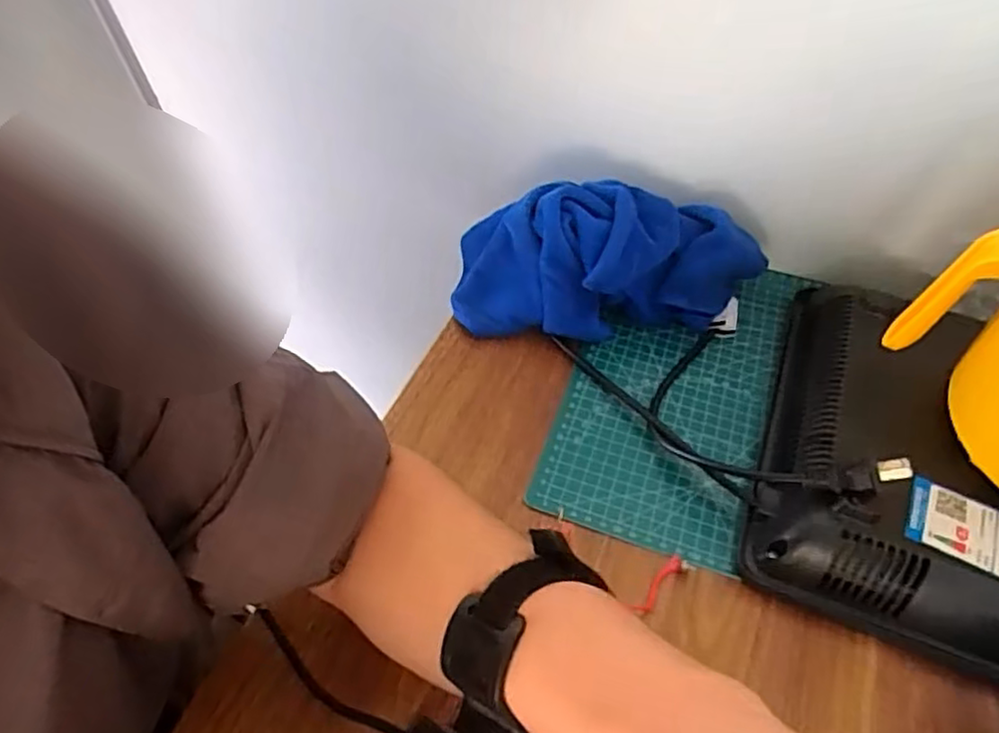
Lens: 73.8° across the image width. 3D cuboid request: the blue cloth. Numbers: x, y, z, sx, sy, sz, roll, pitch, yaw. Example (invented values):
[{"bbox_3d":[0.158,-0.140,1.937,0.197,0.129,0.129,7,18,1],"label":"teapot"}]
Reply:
[{"bbox_3d":[0.088,-0.084,0.528,0.243,0.094,0.098,4,51,1],"label":"blue cloth"}]

